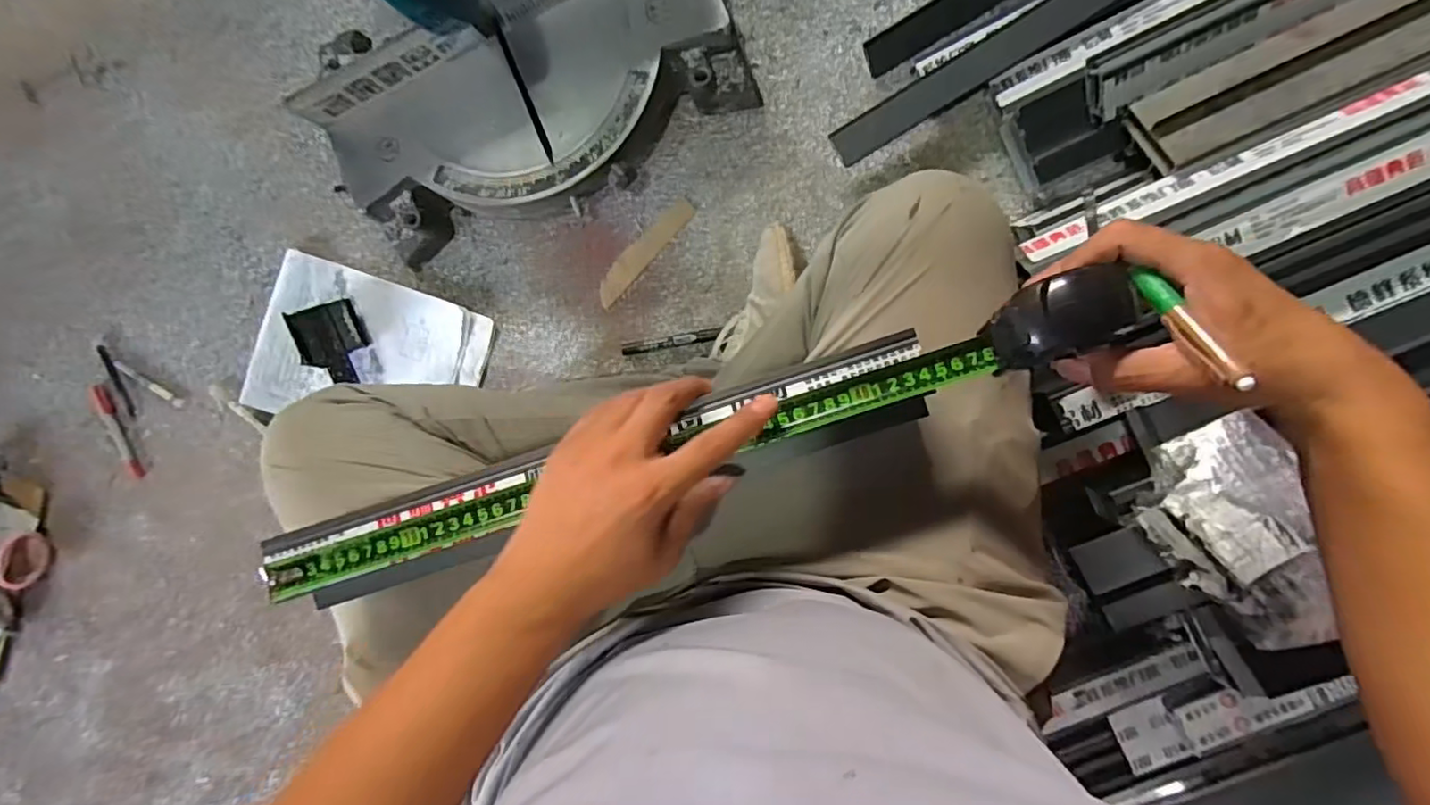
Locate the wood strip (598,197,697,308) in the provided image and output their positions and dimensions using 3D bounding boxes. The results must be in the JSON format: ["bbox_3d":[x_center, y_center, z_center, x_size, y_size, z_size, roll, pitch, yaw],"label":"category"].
[{"bbox_3d":[-0.086,-0.180,0.756,0.032,0.004,0.154,45,97,4],"label":"wood strip"}]

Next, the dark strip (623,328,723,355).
[{"bbox_3d":[-0.052,-0.072,0.755,0.119,0.009,0.014,-9,91,8],"label":"dark strip"}]

